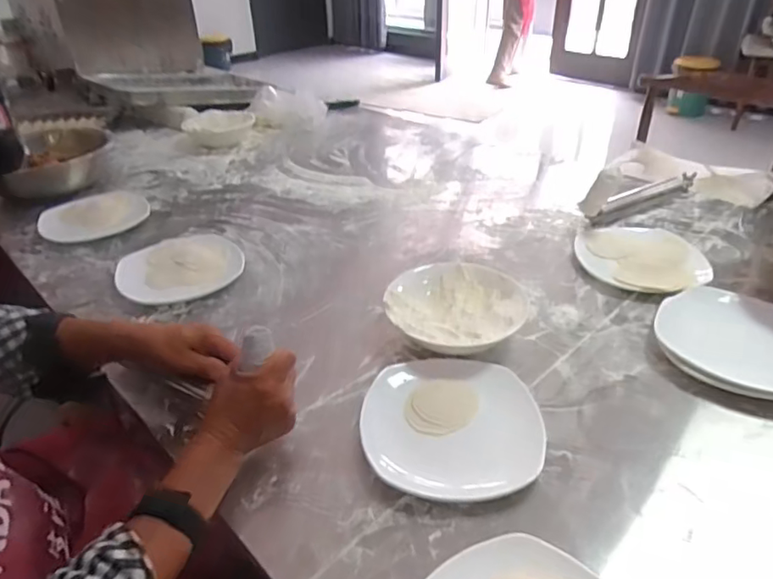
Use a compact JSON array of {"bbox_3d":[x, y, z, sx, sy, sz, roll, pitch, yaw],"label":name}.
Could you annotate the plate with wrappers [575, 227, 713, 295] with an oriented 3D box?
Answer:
[{"bbox_3d":[0.377,-0.047,0.826,0.166,0.022,0.173,-2,34,1],"label":"plate with wrappers"}]

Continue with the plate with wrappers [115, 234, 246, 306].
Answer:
[{"bbox_3d":[-0.315,-0.036,0.847,0.180,0.029,0.166,-2,34,1],"label":"plate with wrappers"}]

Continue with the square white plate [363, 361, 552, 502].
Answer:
[{"bbox_3d":[0.067,0.137,0.566,0.174,0.027,0.162,2,34,7],"label":"square white plate"}]

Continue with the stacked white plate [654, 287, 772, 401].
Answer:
[{"bbox_3d":[0.419,0.062,0.651,0.178,0.034,0.157,20,40,29],"label":"stacked white plate"}]

